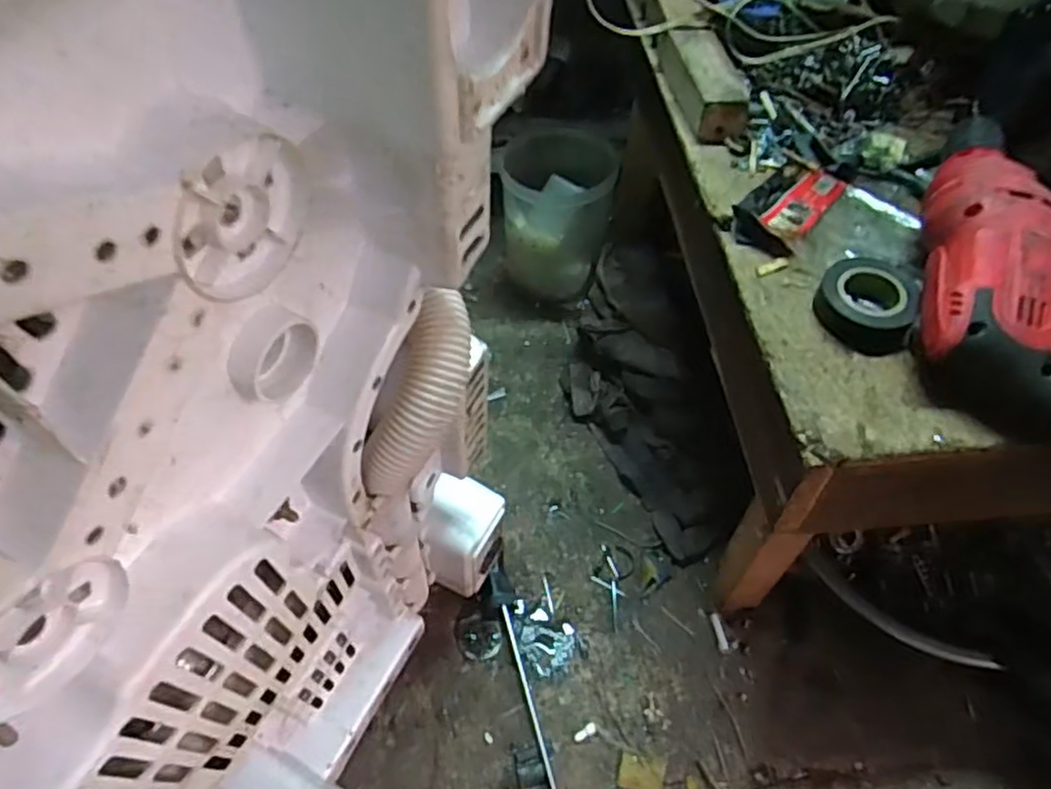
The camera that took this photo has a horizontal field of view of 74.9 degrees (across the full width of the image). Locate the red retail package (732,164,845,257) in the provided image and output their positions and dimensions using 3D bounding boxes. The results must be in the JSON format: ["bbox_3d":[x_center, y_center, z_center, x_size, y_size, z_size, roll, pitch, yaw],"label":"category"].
[{"bbox_3d":[0.193,-0.143,0.499,0.049,0.019,0.098,31,60,21],"label":"red retail package"}]

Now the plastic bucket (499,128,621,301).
[{"bbox_3d":[0.039,-0.217,0.863,0.130,0.184,0.125,0,54,1],"label":"plastic bucket"}]

